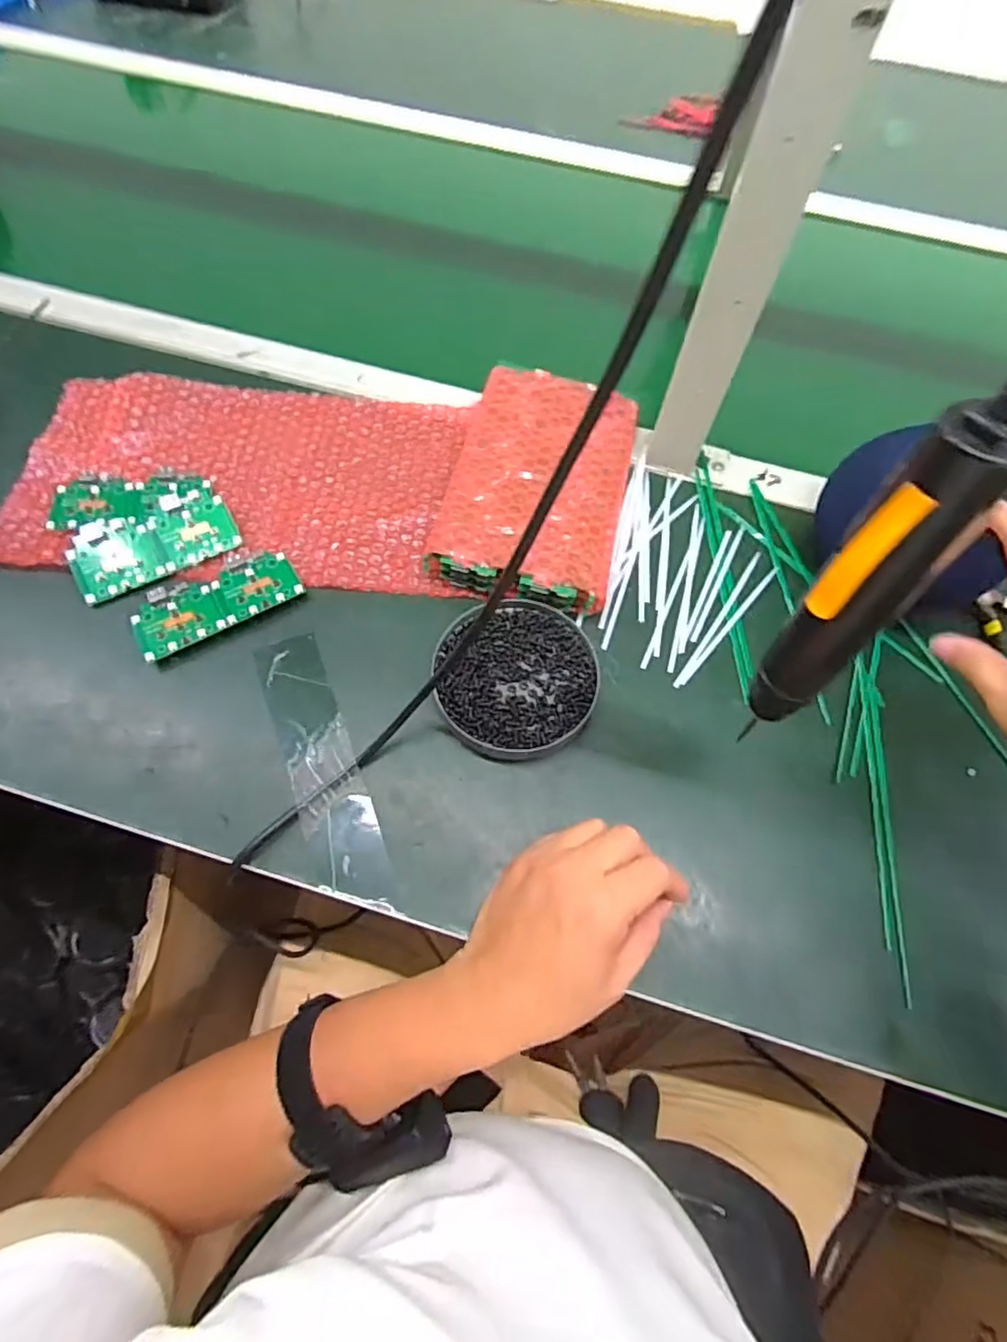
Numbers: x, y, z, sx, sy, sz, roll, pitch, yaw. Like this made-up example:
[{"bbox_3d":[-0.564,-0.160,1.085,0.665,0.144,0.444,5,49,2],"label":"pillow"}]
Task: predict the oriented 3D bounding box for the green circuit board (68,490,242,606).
[{"bbox_3d":[-0.265,-0.099,0.471,0.114,0.012,0.059,-23,69,-13],"label":"green circuit board"}]

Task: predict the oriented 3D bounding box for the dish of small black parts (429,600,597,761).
[{"bbox_3d":[0.009,0.003,0.437,0.109,0.020,0.113,1,65,-3],"label":"dish of small black parts"}]

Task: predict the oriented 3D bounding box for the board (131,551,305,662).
[{"bbox_3d":[-0.212,-0.053,0.458,0.115,0.008,0.057,-30,70,-15],"label":"board"}]

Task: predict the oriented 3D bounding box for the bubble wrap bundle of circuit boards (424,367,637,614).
[{"bbox_3d":[0.029,-0.148,0.496,0.133,0.038,0.203,12,65,2],"label":"bubble wrap bundle of circuit boards"}]

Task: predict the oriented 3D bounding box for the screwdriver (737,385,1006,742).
[{"bbox_3d":[0.139,-0.029,0.245,0.031,0.215,0.038,-35,72,-17],"label":"screwdriver"}]

